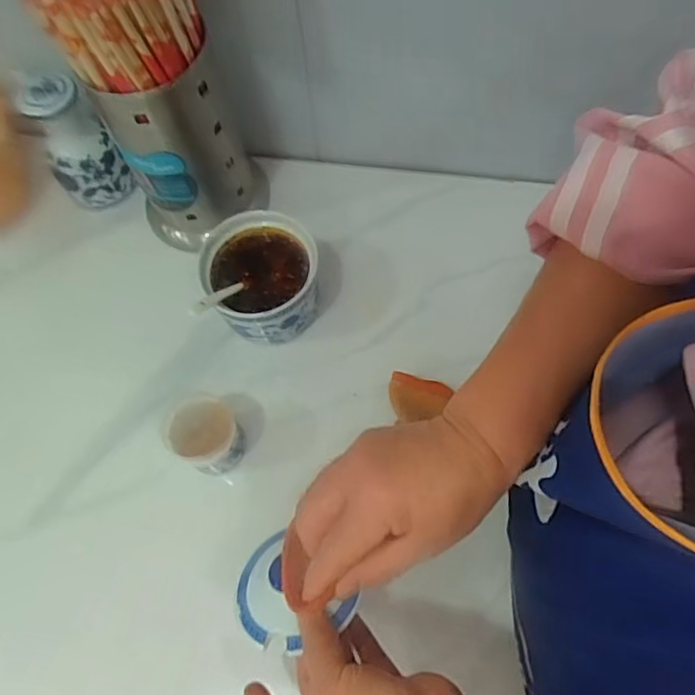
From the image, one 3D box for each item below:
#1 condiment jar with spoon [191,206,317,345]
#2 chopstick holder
[{"bbox_3d":[-0.071,-0.053,0.510,0.094,0.070,0.095,-9,66,-2],"label":"condiment jar with spoon"},{"bbox_3d":[-0.135,-0.172,0.506,0.107,0.175,0.080,-24,68,-8],"label":"chopstick holder"}]

